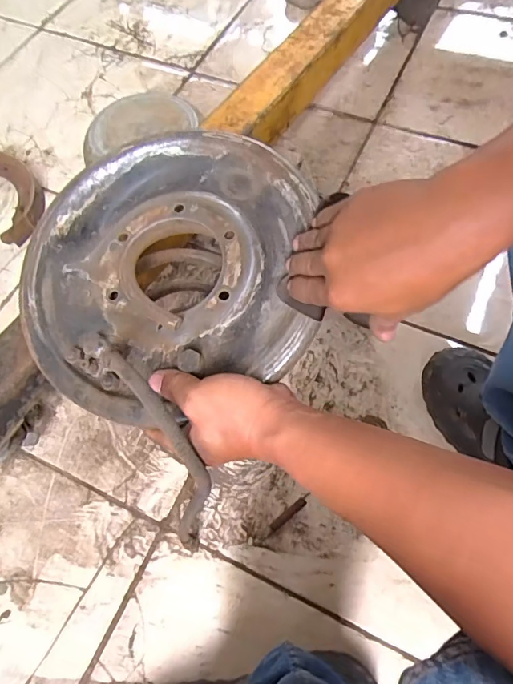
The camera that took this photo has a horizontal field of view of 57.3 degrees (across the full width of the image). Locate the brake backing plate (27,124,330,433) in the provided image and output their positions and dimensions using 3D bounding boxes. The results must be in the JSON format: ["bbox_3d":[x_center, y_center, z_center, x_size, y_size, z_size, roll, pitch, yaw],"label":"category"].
[{"bbox_3d":[-0.073,-0.066,0.396,0.253,0.053,0.250,0,65,1],"label":"brake backing plate"}]

